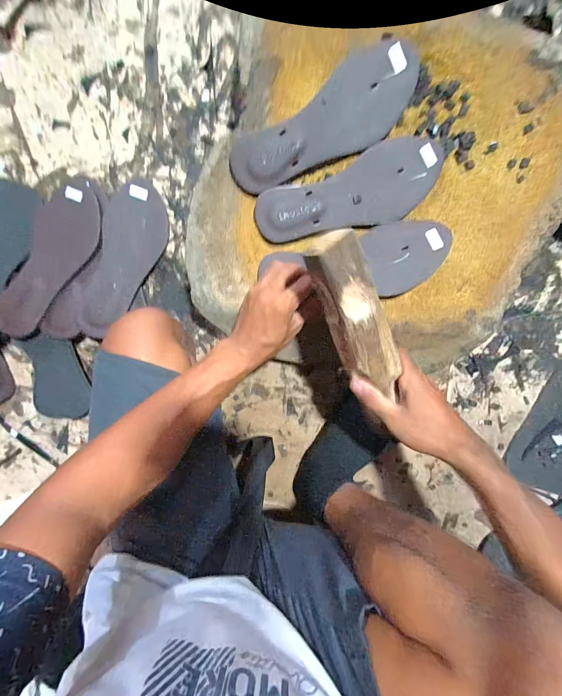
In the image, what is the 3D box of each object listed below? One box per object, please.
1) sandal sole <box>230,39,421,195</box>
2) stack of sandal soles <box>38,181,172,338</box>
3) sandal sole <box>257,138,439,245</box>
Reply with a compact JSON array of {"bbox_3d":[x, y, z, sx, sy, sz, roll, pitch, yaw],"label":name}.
[{"bbox_3d":[0.050,-0.276,0.384,0.239,0.016,0.090,-24,96,6],"label":"sandal sole"},{"bbox_3d":[-0.259,-0.125,0.483,0.098,0.020,0.264,27,90,-15],"label":"stack of sandal soles"},{"bbox_3d":[0.090,-0.194,0.402,0.242,0.010,0.087,-19,97,5],"label":"sandal sole"}]

